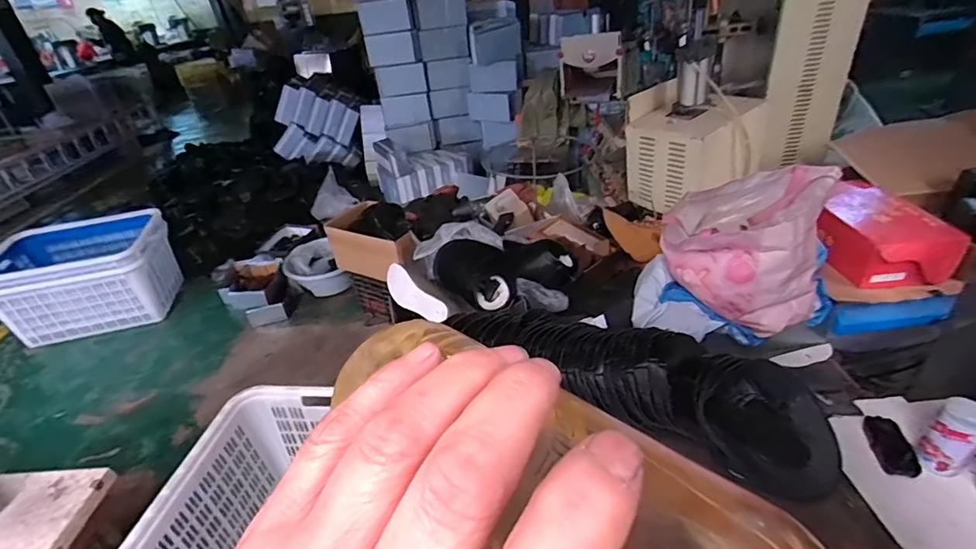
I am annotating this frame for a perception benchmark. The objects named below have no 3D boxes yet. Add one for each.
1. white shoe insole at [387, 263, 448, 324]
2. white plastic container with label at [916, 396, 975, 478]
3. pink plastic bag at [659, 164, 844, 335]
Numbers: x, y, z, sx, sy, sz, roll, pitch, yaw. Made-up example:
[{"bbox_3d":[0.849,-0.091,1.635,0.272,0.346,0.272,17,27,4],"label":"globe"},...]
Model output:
[{"bbox_3d":[-0.185,0.051,1.187,0.023,0.076,0.245,14,17,-49],"label":"white shoe insole"},{"bbox_3d":[0.775,0.270,0.806,0.064,0.124,0.067,-26,38,-28],"label":"white plastic container with label"},{"bbox_3d":[0.567,-0.063,1.073,0.301,0.255,0.259,15,38,30],"label":"pink plastic bag"}]

